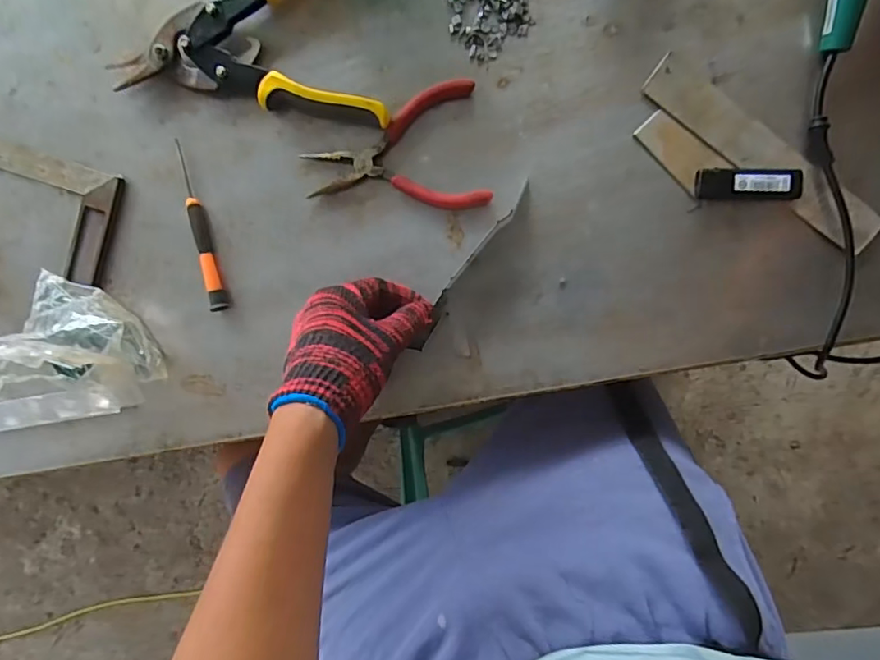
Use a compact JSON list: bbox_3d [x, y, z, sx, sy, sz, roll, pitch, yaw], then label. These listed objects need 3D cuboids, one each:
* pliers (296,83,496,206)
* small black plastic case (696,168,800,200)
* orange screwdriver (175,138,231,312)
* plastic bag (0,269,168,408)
[{"bbox_3d":[-0.036,-0.139,0.450,0.143,0.015,0.100,-12,94,4],"label":"pliers"},{"bbox_3d":[0.245,-0.116,0.433,0.080,0.012,0.025,0,94,3],"label":"small black plastic case"},{"bbox_3d":[-0.205,-0.086,0.463,0.013,0.013,0.143,-14,93,4],"label":"orange screwdriver"},{"bbox_3d":[-0.298,0.009,0.444,0.120,0.079,0.096,8,95,3],"label":"plastic bag"}]

